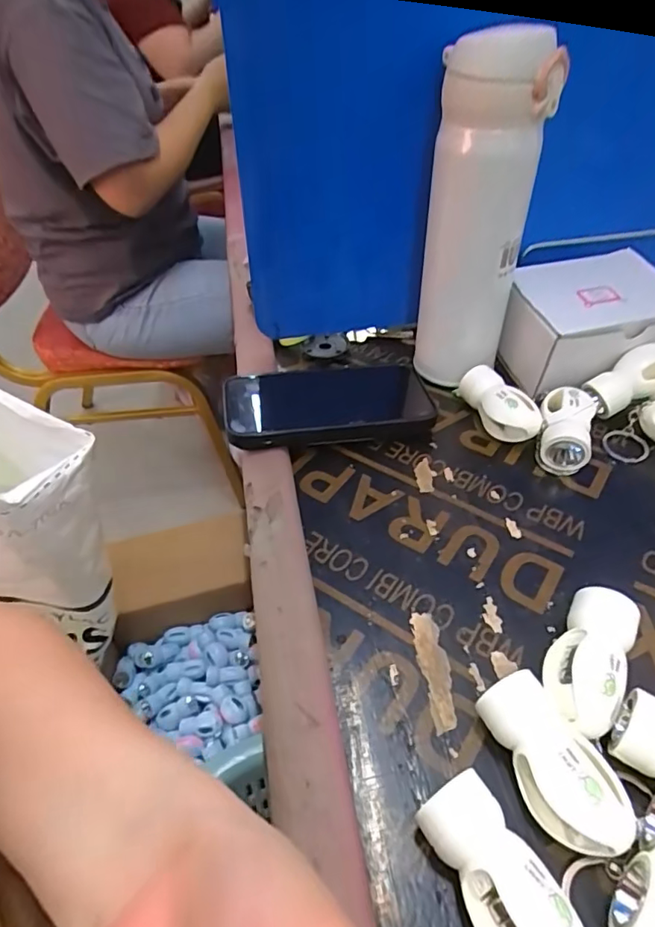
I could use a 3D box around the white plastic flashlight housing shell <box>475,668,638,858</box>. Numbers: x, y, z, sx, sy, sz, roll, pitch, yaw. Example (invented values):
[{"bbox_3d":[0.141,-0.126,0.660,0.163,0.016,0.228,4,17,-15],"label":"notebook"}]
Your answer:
[{"bbox_3d":[0.092,0.122,0.217,0.031,0.031,0.065,-18,46,-16],"label":"white plastic flashlight housing shell"}]

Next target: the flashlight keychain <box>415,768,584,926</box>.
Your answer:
[{"bbox_3d":[0.068,0.159,0.182,0.028,0.029,0.089,-22,47,-19],"label":"flashlight keychain"}]

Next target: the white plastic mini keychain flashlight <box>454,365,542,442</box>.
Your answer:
[{"bbox_3d":[0.123,-0.041,0.383,0.030,0.032,0.067,-13,45,-11],"label":"white plastic mini keychain flashlight"}]

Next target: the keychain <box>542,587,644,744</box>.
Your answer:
[{"bbox_3d":[0.120,0.091,0.248,0.032,0.030,0.065,23,49,24],"label":"keychain"}]

